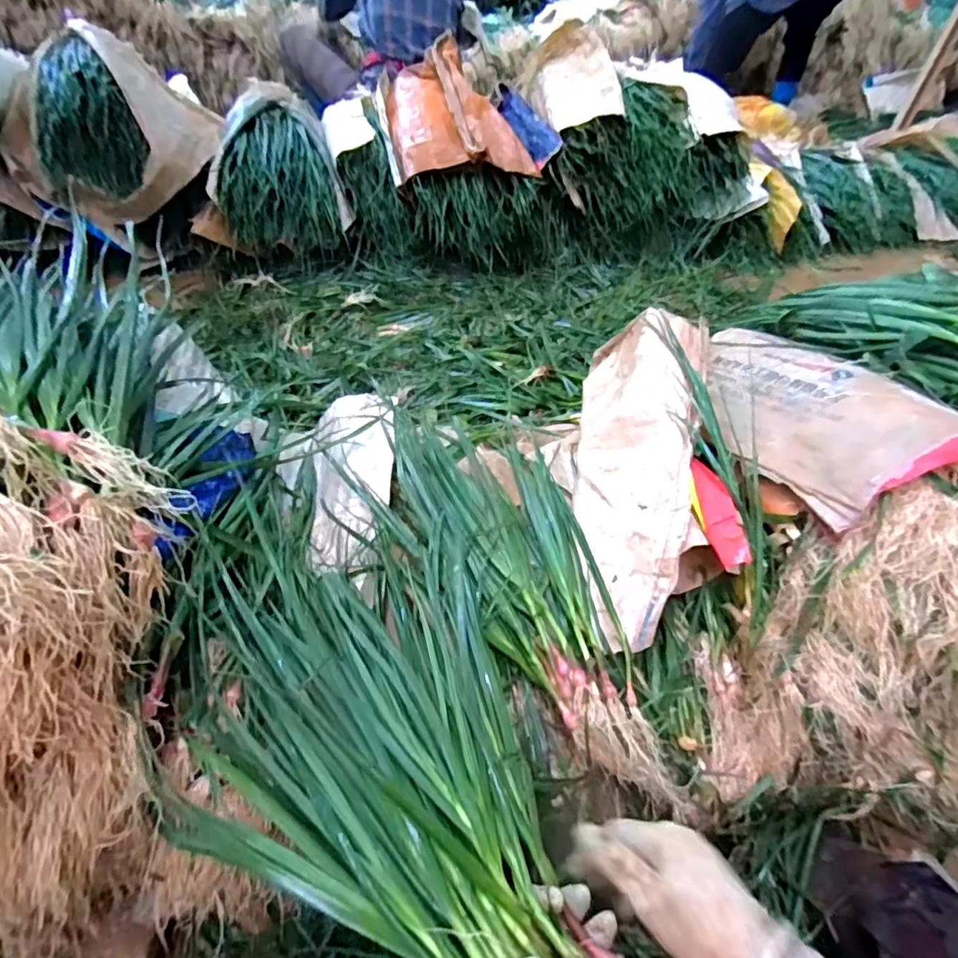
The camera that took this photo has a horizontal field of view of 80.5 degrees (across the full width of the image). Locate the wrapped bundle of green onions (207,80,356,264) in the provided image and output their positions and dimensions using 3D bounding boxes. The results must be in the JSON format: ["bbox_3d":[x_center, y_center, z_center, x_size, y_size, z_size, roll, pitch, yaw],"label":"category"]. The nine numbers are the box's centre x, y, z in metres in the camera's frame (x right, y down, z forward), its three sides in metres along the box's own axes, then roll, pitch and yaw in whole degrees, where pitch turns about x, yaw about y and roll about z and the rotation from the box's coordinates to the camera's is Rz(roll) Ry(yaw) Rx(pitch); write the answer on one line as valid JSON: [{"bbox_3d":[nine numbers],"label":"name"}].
[{"bbox_3d":[-0.537,-0.819,1.502,0.325,0.244,0.416,-10,49,-14],"label":"wrapped bundle of green onions"}]

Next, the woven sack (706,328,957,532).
[{"bbox_3d":[0.399,-0.098,0.731,0.221,0.084,0.446,-32,33,4],"label":"woven sack"}]

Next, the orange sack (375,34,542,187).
[{"bbox_3d":[-0.082,-1.026,1.570,0.361,0.234,0.579,-7,48,-12],"label":"orange sack"}]

